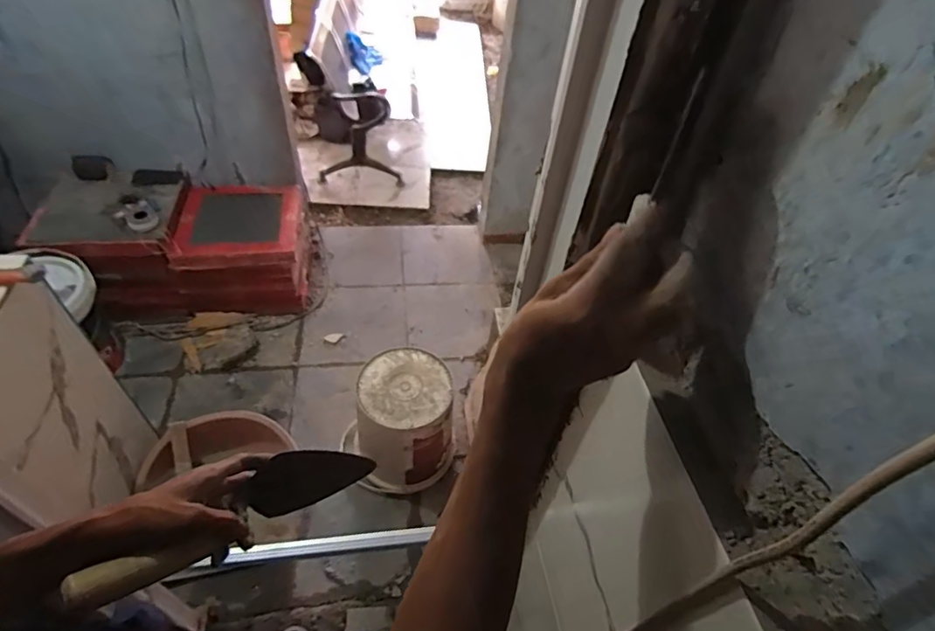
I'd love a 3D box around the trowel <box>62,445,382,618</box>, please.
[{"bbox_3d":[-0.214,0.191,0.500,0.043,0.082,0.280,38,32,25],"label":"trowel"}]

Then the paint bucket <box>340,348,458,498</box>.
[{"bbox_3d":[-0.198,0.309,1.522,0.289,0.299,0.304,1,48,-6],"label":"paint bucket"}]

